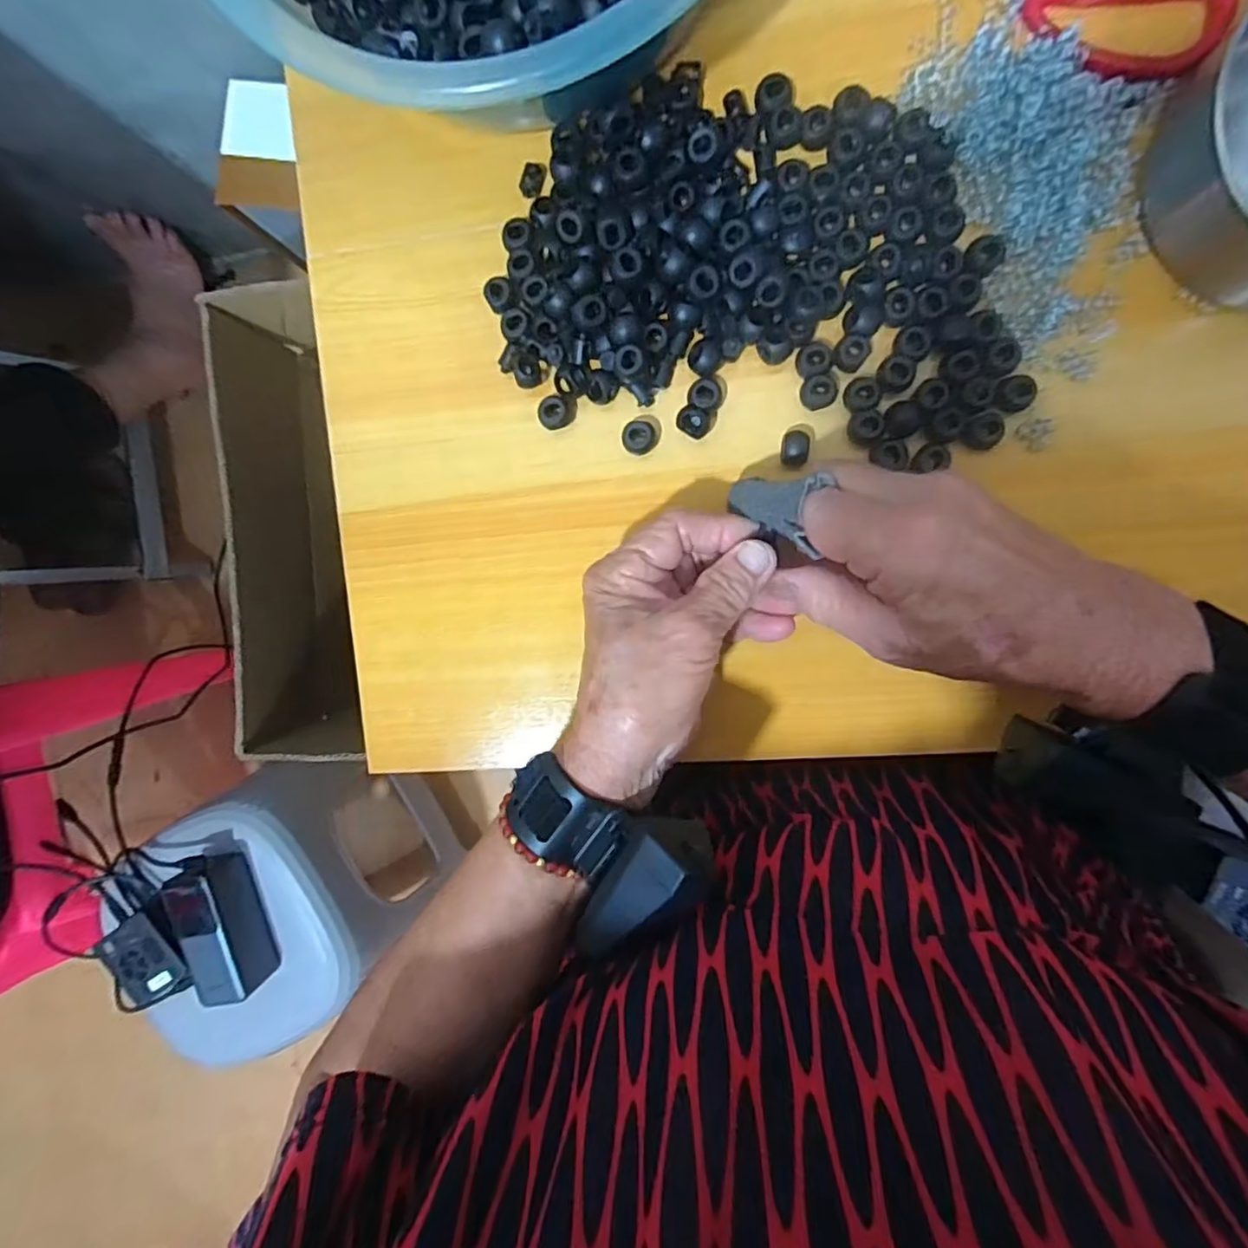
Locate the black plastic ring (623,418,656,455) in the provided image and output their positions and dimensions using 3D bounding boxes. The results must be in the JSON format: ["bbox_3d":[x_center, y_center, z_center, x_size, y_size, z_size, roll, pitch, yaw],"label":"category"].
[{"bbox_3d":[0.008,-0.099,0.326,0.017,0.008,0.017,1,96,8],"label":"black plastic ring"}]

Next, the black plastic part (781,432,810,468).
[{"bbox_3d":[0.087,-0.089,0.315,0.013,0.015,0.018,1,96,8],"label":"black plastic part"}]

